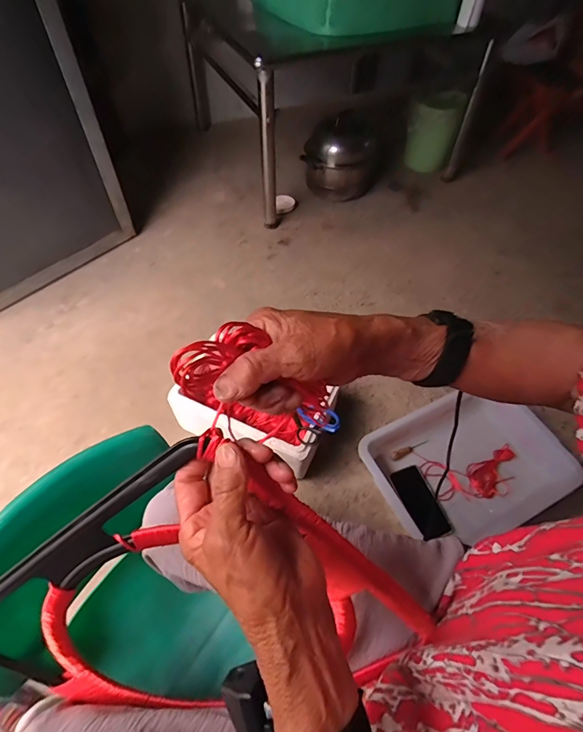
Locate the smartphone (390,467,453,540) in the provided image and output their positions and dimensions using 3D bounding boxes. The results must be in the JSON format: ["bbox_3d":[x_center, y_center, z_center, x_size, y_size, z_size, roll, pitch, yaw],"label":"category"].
[{"bbox_3d":[0.283,0.300,0.874,0.078,0.015,0.153,-19,60,-7],"label":"smartphone"}]

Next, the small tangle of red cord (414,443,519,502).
[{"bbox_3d":[0.415,0.248,0.915,0.221,0.028,0.113,-3,54,-5],"label":"small tangle of red cord"}]

